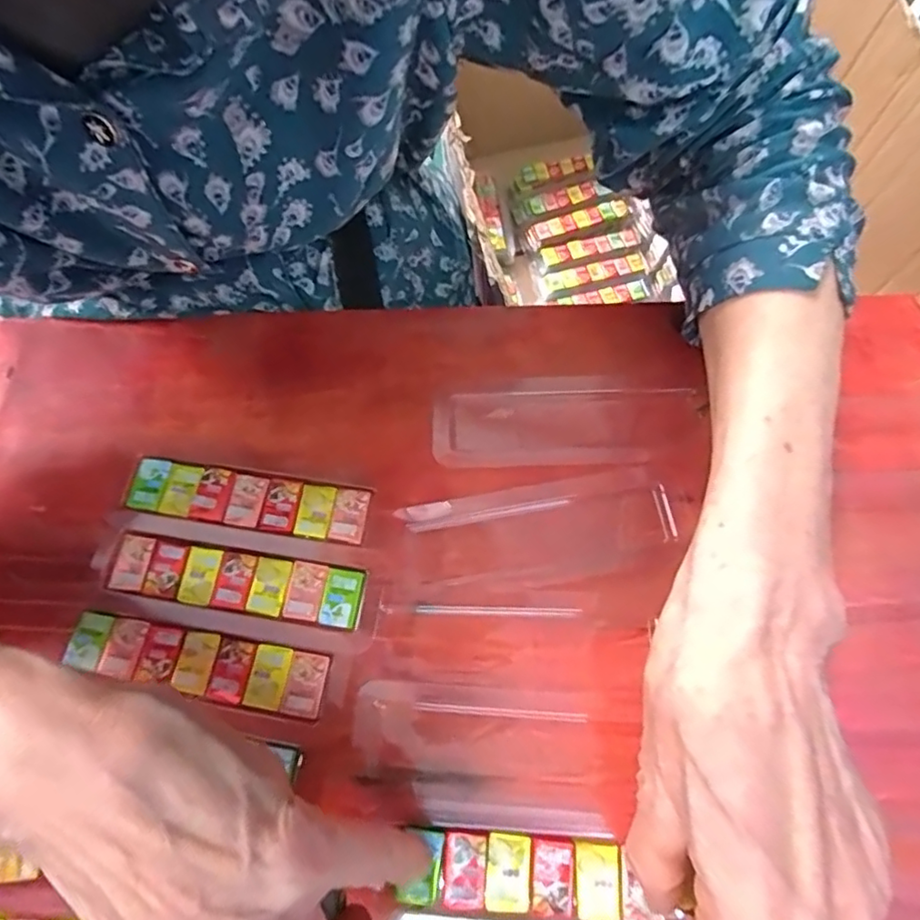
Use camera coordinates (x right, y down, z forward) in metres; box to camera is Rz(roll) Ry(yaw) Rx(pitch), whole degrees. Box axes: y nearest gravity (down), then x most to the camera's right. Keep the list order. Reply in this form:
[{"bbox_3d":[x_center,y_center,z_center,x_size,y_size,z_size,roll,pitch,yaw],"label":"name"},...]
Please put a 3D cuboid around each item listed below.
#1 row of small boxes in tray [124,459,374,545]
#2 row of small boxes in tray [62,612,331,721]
[{"bbox_3d":[-0.102,0.020,0.278,0.117,0.004,0.025,9,71,5],"label":"row of small boxes in tray"},{"bbox_3d":[-0.118,0.089,0.252,0.117,0.004,0.026,10,71,6],"label":"row of small boxes in tray"}]

